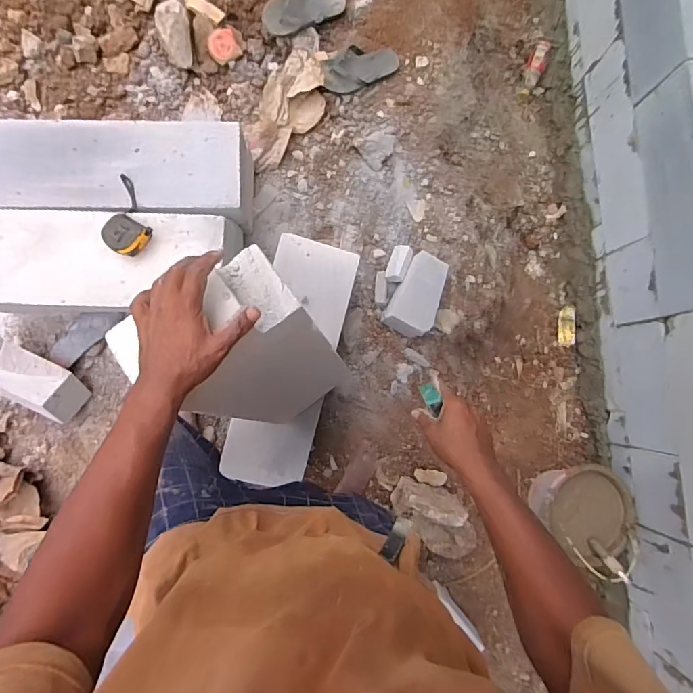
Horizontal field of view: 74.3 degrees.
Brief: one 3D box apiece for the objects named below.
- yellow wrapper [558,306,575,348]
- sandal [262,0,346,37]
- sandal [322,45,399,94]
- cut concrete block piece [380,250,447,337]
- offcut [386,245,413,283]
[{"bbox_3d":[0.773,-0.072,1.594,0.059,0.034,0.141,7,85,-2],"label":"yellow wrapper"},{"bbox_3d":[-0.120,-0.978,1.315,0.264,0.041,0.104,-34,106,-19],"label":"sandal"},{"bbox_3d":[0.033,-0.819,1.329,0.261,0.042,0.115,-24,91,-13],"label":"sandal"},{"bbox_3d":[0.194,-0.131,1.222,0.123,0.072,0.219,27,85,0],"label":"cut concrete block piece"},{"bbox_3d":[0.145,-0.229,1.262,0.057,0.057,0.111,23,85,0],"label":"offcut"}]

